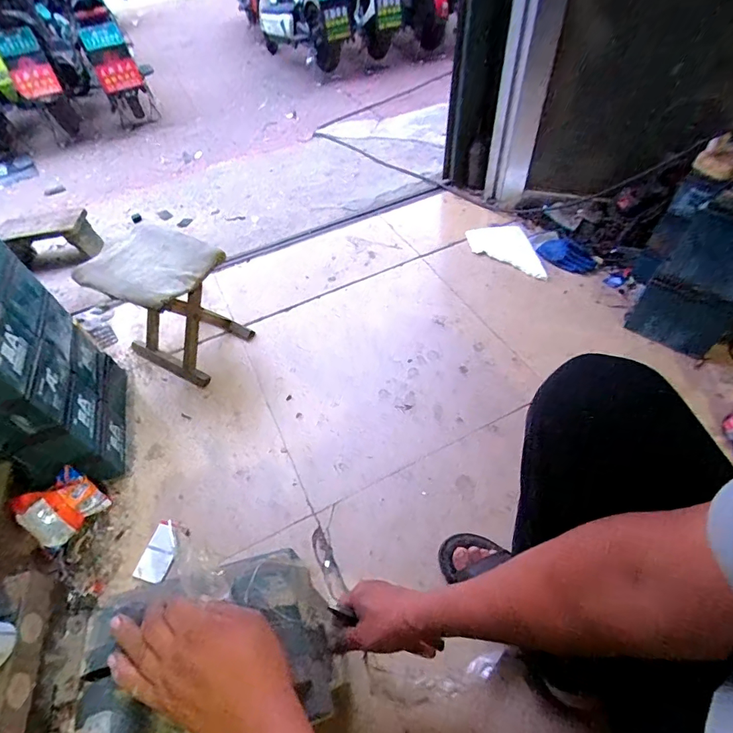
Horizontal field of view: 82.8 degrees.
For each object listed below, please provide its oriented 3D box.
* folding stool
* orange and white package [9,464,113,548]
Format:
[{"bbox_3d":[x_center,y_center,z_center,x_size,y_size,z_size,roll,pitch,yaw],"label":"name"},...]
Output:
[{"bbox_3d":[-0.489,-0.148,1.064,0.278,0.305,0.229,19,55,19],"label":"folding stool"},{"bbox_3d":[-0.601,0.273,0.822,0.045,0.119,0.125,-24,16,35],"label":"orange and white package"}]

